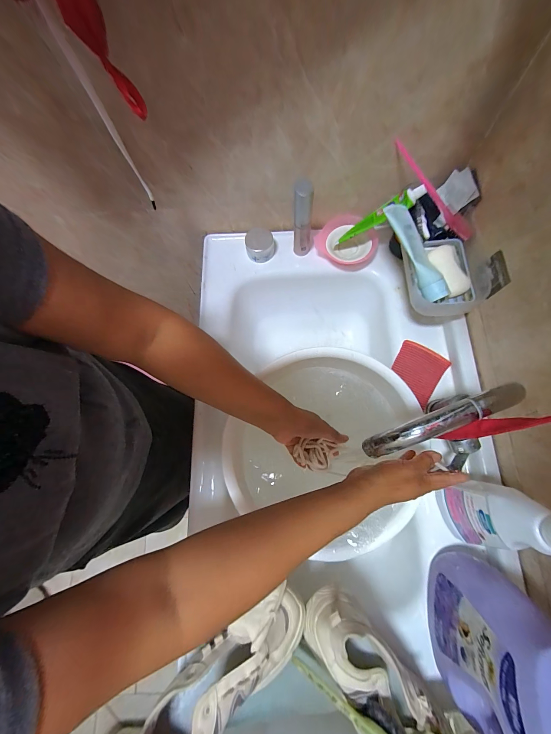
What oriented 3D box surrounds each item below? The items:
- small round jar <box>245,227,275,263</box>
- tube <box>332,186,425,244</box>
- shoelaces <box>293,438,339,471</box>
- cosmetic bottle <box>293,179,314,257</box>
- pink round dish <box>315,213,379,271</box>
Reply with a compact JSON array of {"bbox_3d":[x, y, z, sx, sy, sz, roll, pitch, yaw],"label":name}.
[{"bbox_3d":[-0.031,-0.255,0.598,0.063,0.056,0.055,-9,71,-2],"label":"small round jar"},{"bbox_3d":[0.184,-0.278,0.527,0.166,0.026,0.037,-21,64,40],"label":"tube"},{"bbox_3d":[0.071,0.149,0.488,0.073,0.032,0.050,9,71,5],"label":"shoelaces"},{"bbox_3d":[0.053,-0.270,0.526,0.035,0.165,0.041,12,71,6],"label":"cosmetic bottle"},{"bbox_3d":[0.147,-0.257,0.589,0.119,0.035,0.096,24,88,12],"label":"pink round dish"}]

